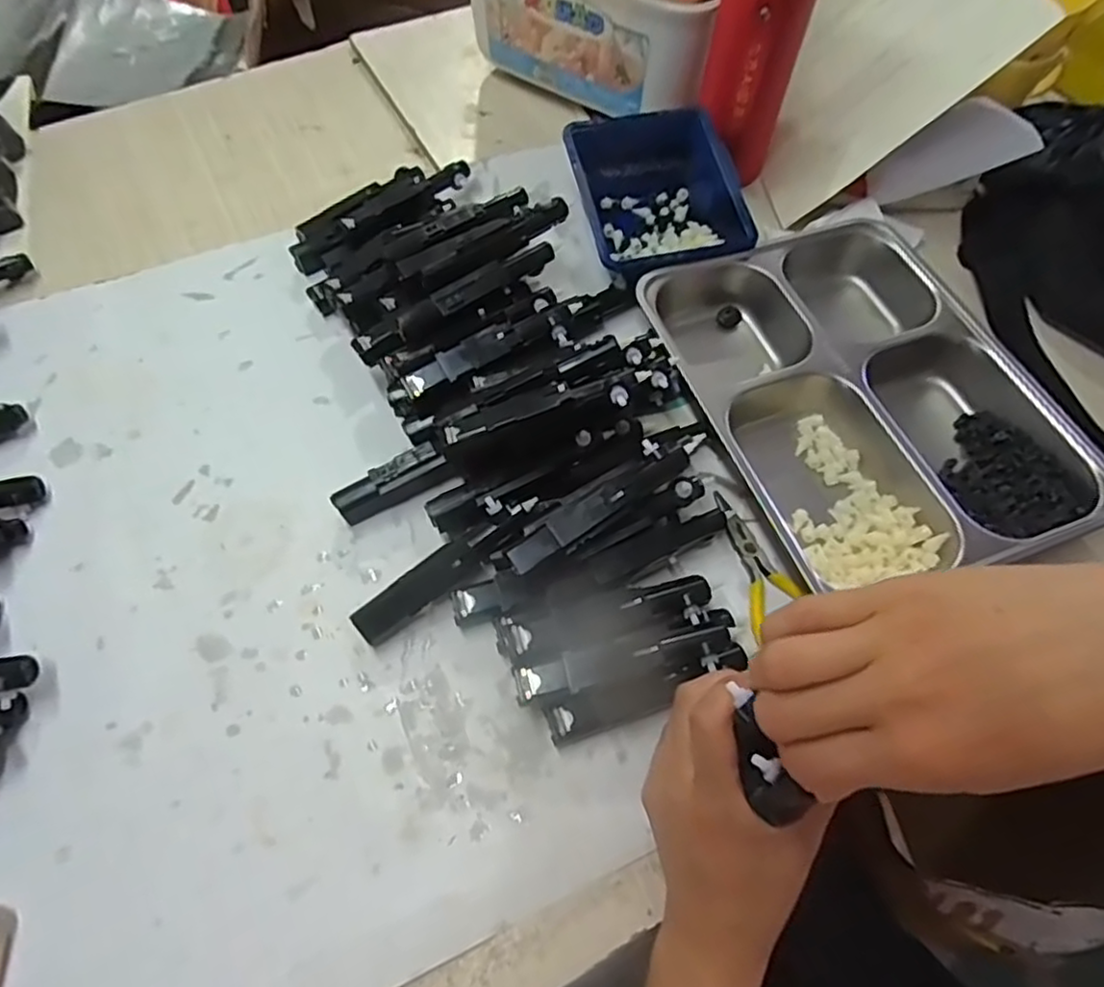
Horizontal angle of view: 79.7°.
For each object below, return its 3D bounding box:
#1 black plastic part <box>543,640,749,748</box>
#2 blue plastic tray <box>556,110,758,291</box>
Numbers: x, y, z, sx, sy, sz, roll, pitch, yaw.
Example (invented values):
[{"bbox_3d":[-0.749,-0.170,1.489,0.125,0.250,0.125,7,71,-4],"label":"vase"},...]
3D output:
[{"bbox_3d":[0.051,0.108,0.364,0.110,0.027,0.023,-18,65,-10],"label":"black plastic part"},{"bbox_3d":[0.082,-0.225,0.520,0.117,0.060,0.145,-12,64,-8],"label":"blue plastic tray"}]

